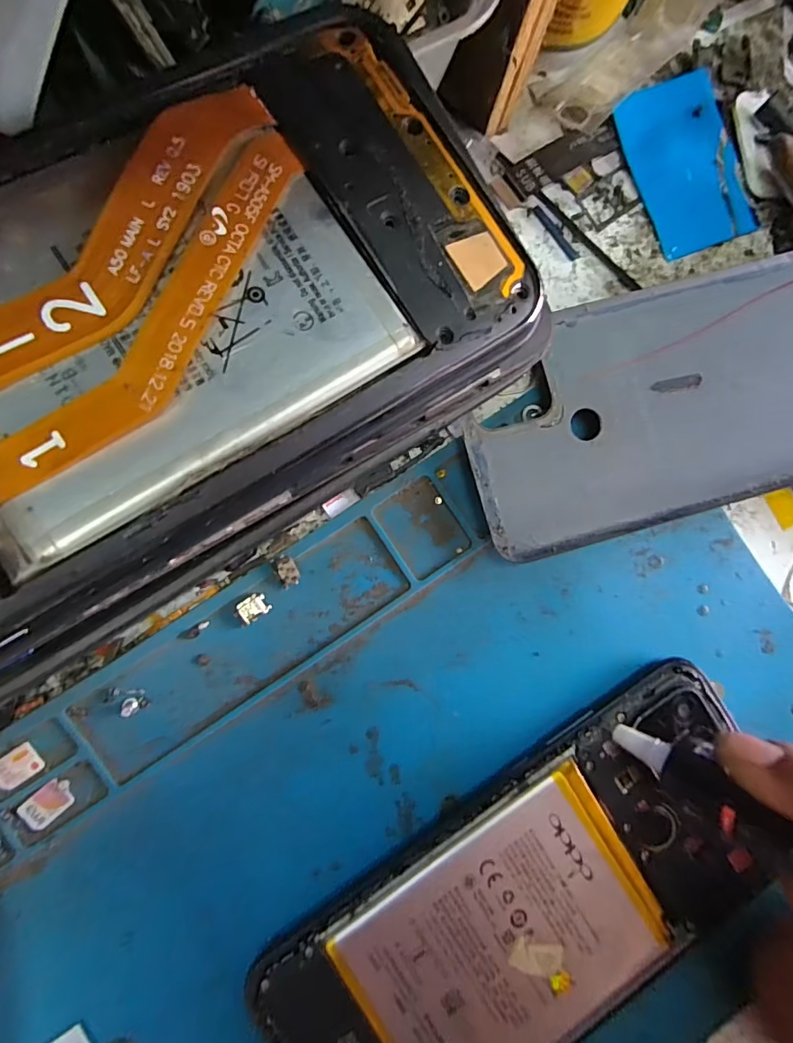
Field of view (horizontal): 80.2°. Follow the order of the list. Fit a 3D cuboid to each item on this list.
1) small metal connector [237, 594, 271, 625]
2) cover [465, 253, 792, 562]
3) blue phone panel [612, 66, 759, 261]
[{"bbox_3d":[-0.042,0.026,0.139,0.008,0.004,0.007,-31,89,-6],"label":"small metal connector"},{"bbox_3d":[0.098,-0.041,0.154,0.156,0.014,0.072,-16,89,-7],"label":"cover"},{"bbox_3d":[0.103,-0.126,0.167,0.039,0.004,0.058,-22,92,-5],"label":"blue phone panel"}]

